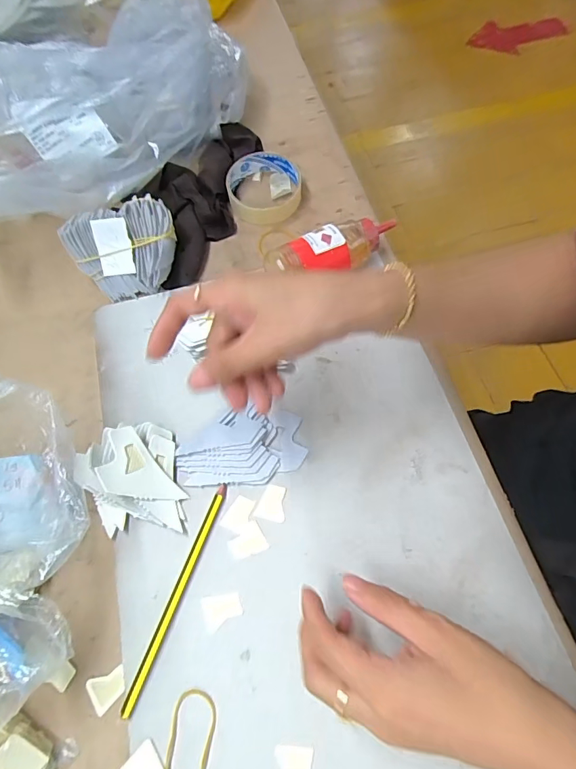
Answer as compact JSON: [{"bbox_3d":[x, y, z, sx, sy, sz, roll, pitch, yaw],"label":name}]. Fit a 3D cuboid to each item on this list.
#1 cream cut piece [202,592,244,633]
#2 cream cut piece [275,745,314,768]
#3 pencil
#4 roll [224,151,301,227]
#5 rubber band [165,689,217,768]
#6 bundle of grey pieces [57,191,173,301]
[{"bbox_3d":[-0.048,0.167,0.333,0.028,0.004,0.023,-15,64,-5],"label":"cream cut piece"},{"bbox_3d":[0.004,0.249,0.288,0.023,0.004,0.027,1,64,3],"label":"cream cut piece"},{"bbox_3d":[-0.083,0.154,0.340,0.011,0.005,0.163,18,66,11],"label":"pencil"},{"bbox_3d":[-0.026,-0.222,0.508,0.081,0.032,0.076,-1,64,2],"label":"roll"},{"bbox_3d":[-0.065,0.237,0.301,0.029,0.004,0.054,4,60,7],"label":"rubber band"},{"bbox_3d":[-0.163,-0.135,0.451,0.105,0.037,0.091,-20,108,1],"label":"bundle of grey pieces"}]

